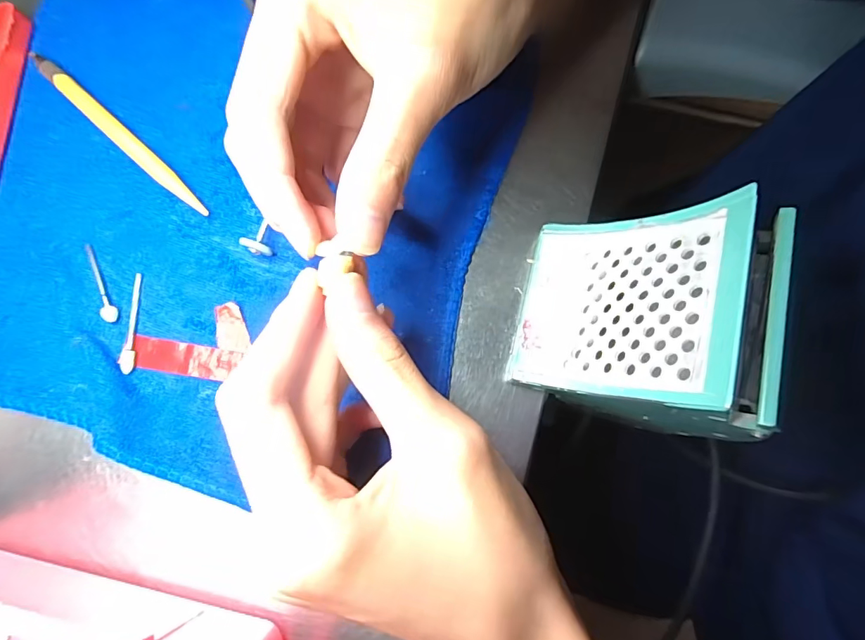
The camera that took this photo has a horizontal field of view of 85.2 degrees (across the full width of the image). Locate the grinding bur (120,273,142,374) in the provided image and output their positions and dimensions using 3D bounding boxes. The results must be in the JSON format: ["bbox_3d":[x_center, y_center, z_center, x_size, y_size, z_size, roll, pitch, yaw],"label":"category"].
[{"bbox_3d":[-0.138,0.001,0.215,0.005,0.004,0.047,-3,77,2],"label":"grinding bur"}]

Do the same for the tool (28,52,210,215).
[{"bbox_3d":[-0.158,-0.094,0.237,0.132,0.006,0.010,41,82,11],"label":"tool"}]

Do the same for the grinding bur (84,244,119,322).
[{"bbox_3d":[-0.156,-0.018,0.220,0.006,0.005,0.043,-25,78,-6],"label":"grinding bur"}]

